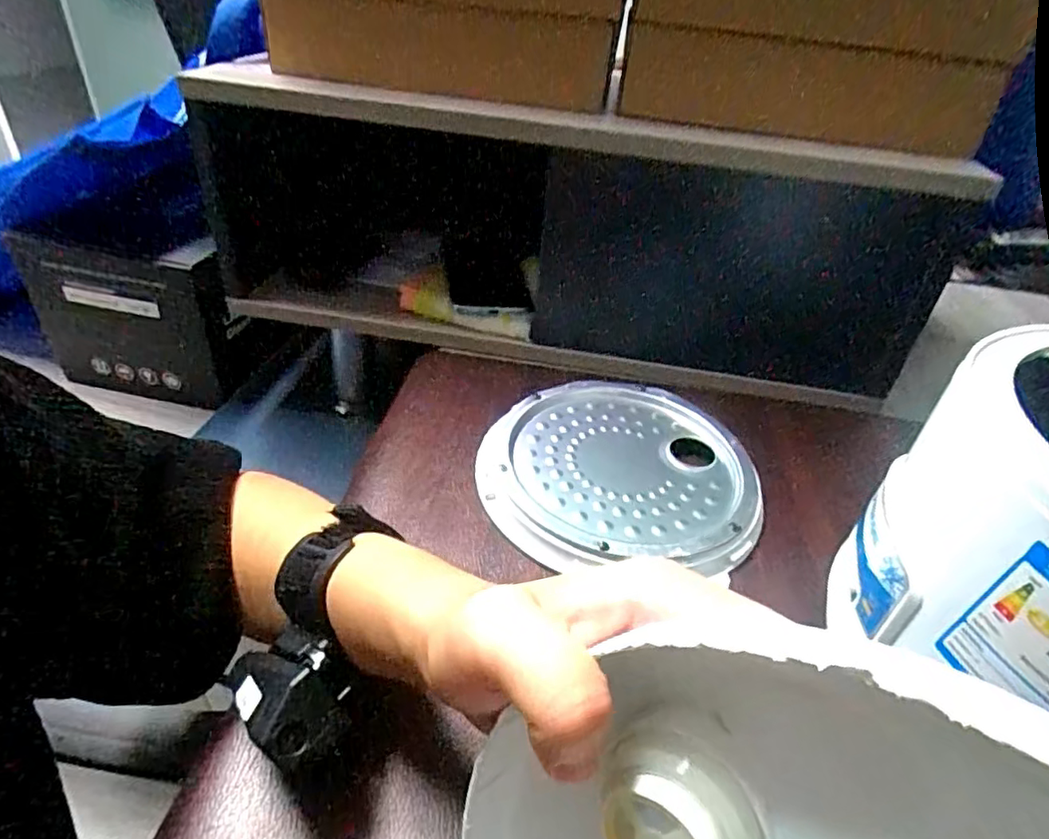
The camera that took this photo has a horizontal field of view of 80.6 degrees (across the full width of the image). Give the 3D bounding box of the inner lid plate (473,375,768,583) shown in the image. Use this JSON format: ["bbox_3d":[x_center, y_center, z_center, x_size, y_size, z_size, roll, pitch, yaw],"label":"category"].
[{"bbox_3d":[0.067,0.034,0.443,0.191,0.024,0.170,3,36,-5],"label":"inner lid plate"}]

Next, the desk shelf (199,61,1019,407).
[{"bbox_3d":[0.017,-0.173,0.554,0.650,0.199,0.141,11,37,6],"label":"desk shelf"}]

